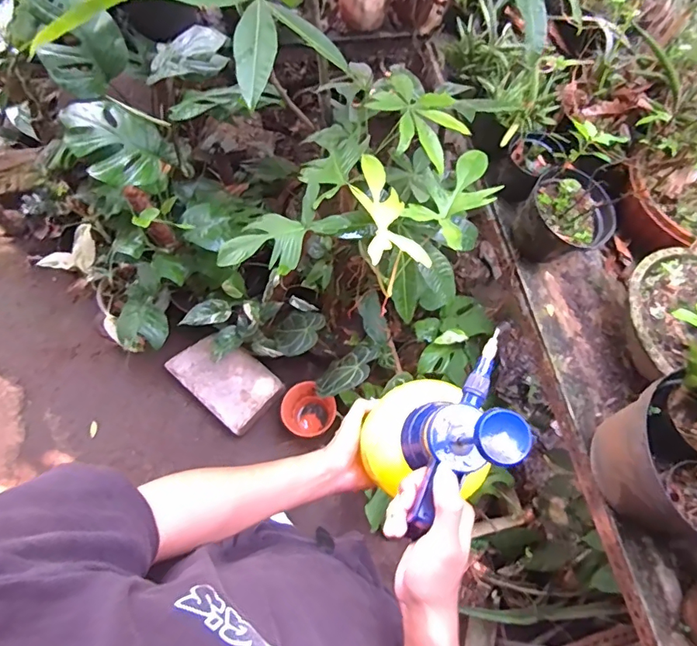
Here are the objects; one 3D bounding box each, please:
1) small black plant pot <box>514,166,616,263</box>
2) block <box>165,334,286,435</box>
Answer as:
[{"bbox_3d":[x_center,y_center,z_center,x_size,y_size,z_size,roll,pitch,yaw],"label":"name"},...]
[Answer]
[{"bbox_3d":[0.439,-0.213,0.955,0.166,0.126,0.161,1,68,-1],"label":"small black plant pot"},{"bbox_3d":[-0.375,0.170,1.445,0.328,0.068,0.203,39,72,13],"label":"block"}]

